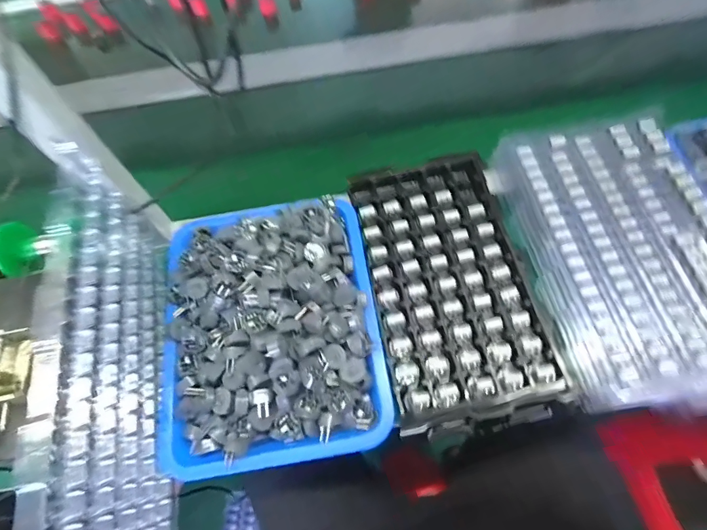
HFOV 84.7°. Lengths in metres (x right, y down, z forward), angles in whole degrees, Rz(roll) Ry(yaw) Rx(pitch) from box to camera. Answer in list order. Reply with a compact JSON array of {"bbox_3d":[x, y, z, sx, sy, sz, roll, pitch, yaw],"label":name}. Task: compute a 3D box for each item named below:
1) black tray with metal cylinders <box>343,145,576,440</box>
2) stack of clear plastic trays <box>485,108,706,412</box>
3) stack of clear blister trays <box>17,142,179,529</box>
[{"bbox_3d":[0.123,0.018,0.506,0.194,0.036,0.360,-11,62,-2],"label":"black tray with metal cylinders"},{"bbox_3d":[0.347,-0.031,0.494,0.245,0.045,0.372,-11,62,-2],"label":"stack of clear plastic trays"},{"bbox_3d":[-0.232,0.088,0.391,0.039,0.225,0.387,-14,62,-1],"label":"stack of clear blister trays"}]

